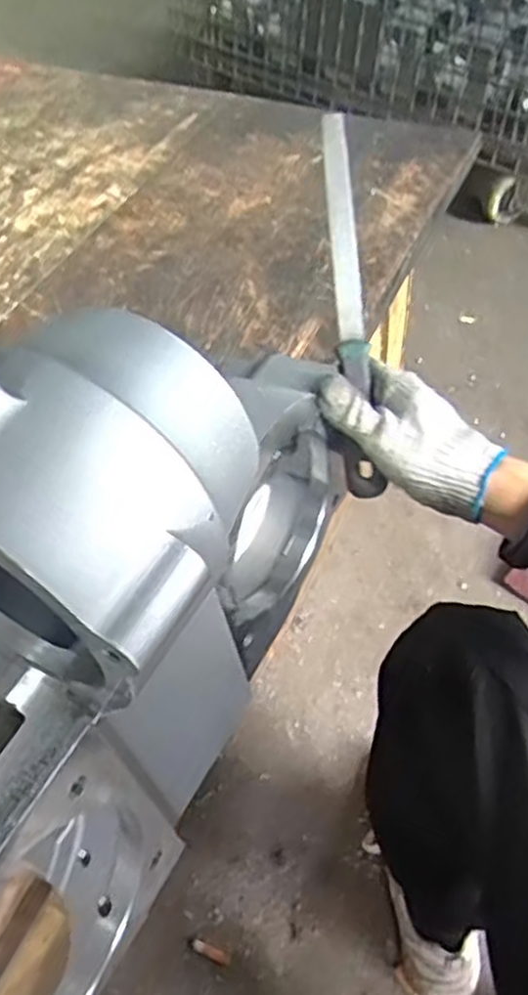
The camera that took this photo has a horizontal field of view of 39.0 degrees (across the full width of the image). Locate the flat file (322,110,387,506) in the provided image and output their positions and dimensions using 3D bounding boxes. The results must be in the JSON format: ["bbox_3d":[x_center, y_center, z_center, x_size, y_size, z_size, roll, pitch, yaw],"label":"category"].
[{"bbox_3d":[0.056,-0.127,0.508,0.030,0.026,0.253,-4,93,-1],"label":"flat file"}]

